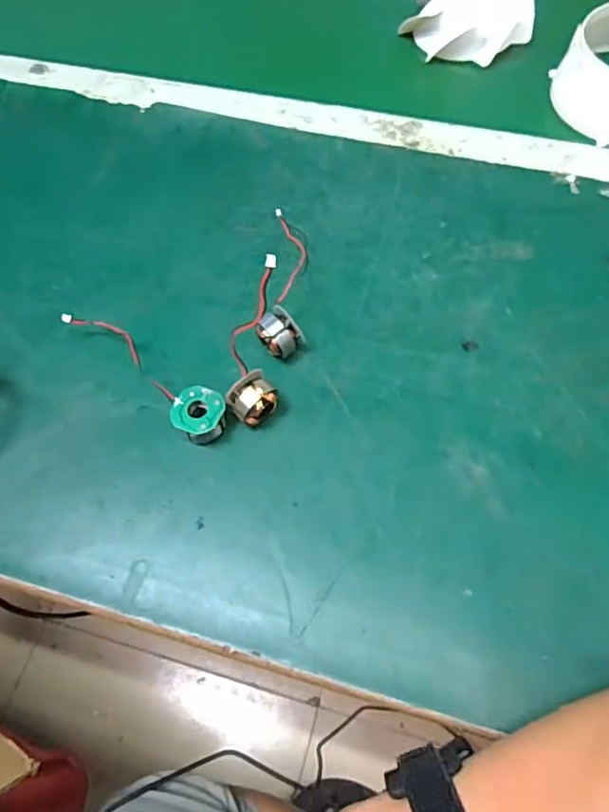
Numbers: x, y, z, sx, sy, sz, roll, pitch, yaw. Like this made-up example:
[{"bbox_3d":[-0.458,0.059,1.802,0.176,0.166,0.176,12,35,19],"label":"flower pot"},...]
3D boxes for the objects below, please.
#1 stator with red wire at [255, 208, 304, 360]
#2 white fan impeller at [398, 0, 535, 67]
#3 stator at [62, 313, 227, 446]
[{"bbox_3d":[-0.011,-0.091,0.401,0.027,0.028,0.133,2,62,4],"label":"stator with red wire"},{"bbox_3d":[0.147,-0.357,0.531,0.106,0.035,0.101,2,62,4],"label":"white fan impeller"},{"bbox_3d":[-0.103,-0.023,0.374,0.130,0.025,0.031,34,69,19],"label":"stator"}]

